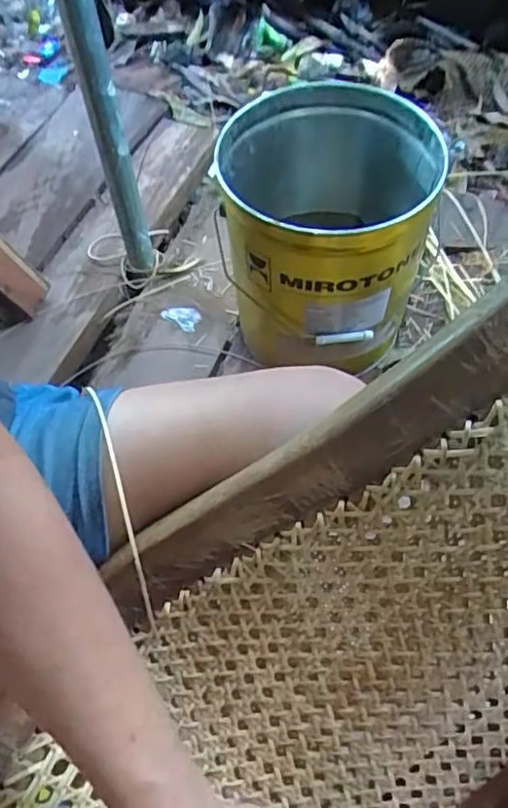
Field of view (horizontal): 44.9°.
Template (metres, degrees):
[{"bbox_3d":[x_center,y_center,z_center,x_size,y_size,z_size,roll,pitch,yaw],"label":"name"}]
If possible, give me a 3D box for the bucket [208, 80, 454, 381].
[{"bbox_3d":[0.107,-0.247,0.912,0.291,0.294,0.281,-2,59,3],"label":"bucket"}]

